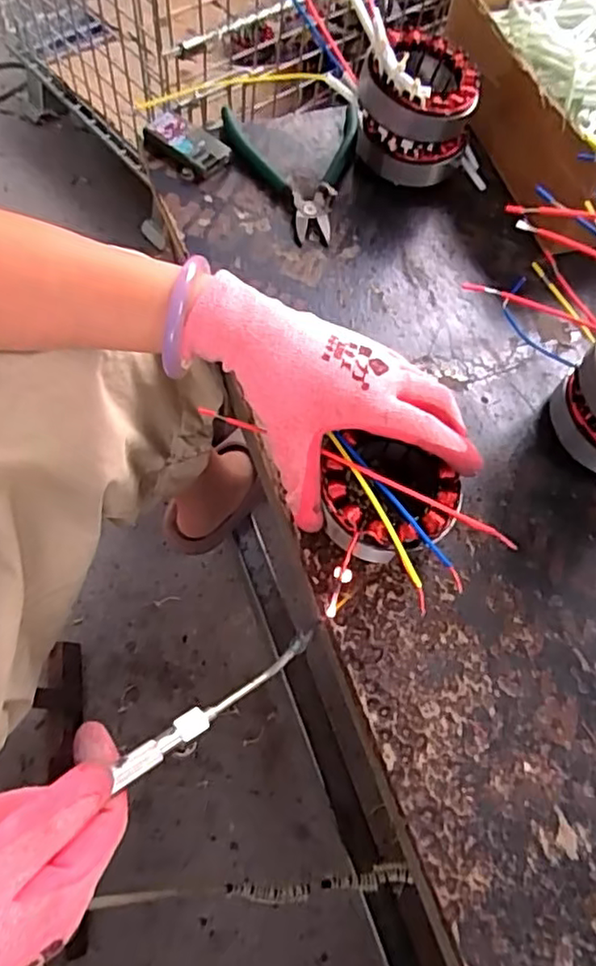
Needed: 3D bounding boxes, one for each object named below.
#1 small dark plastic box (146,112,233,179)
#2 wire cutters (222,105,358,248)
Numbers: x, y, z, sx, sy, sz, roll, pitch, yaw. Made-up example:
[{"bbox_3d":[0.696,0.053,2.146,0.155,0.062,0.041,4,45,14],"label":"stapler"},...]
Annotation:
[{"bbox_3d":[-0.092,-0.276,0.519,0.074,0.015,0.037,40,69,12],"label":"small dark plastic box"},{"bbox_3d":[-0.009,-0.254,0.514,0.109,0.018,0.133,5,66,-3],"label":"wire cutters"}]

